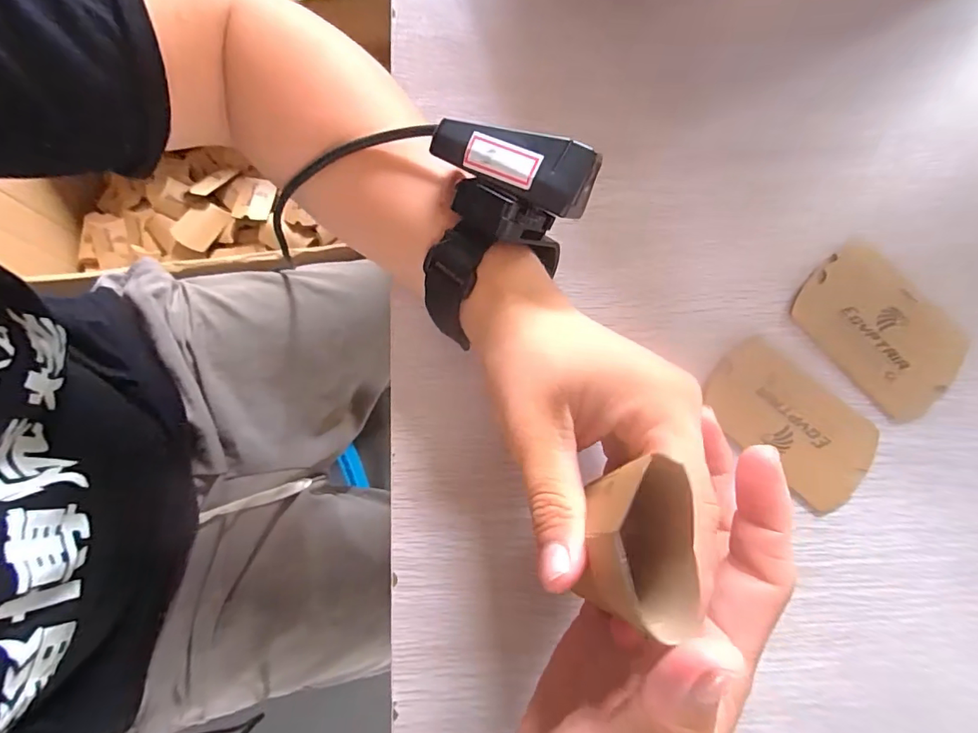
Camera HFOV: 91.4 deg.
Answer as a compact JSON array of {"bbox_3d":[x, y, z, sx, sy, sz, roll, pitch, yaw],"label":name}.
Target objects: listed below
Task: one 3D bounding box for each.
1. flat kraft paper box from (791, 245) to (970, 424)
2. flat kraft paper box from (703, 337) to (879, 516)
[{"bbox_3d":[0.231,-0.022,0.283,0.071,0.004,0.095,-43,82,-9],"label":"flat kraft paper box"},{"bbox_3d":[0.171,0.031,0.271,0.094,0.004,0.062,42,81,8],"label":"flat kraft paper box"}]

